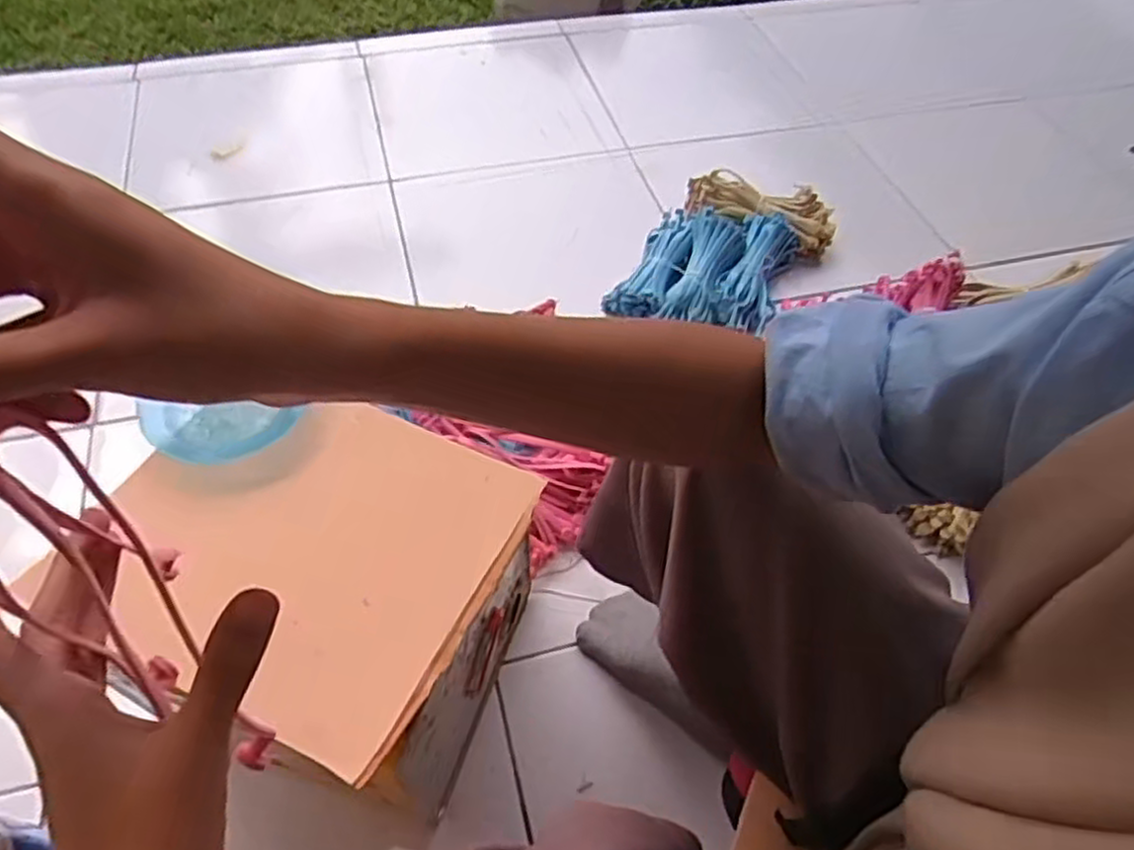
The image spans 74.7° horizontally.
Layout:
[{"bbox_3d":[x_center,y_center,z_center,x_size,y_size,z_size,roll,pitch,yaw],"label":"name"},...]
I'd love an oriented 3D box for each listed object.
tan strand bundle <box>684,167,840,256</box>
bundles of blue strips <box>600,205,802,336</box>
[{"bbox_3d":[0.284,-0.321,1.104,0.228,0.059,0.081,21,55,13],"label":"tan strand bundle"},{"bbox_3d":[0.196,-0.220,1.021,0.200,0.069,0.260,24,56,14],"label":"bundles of blue strips"}]

